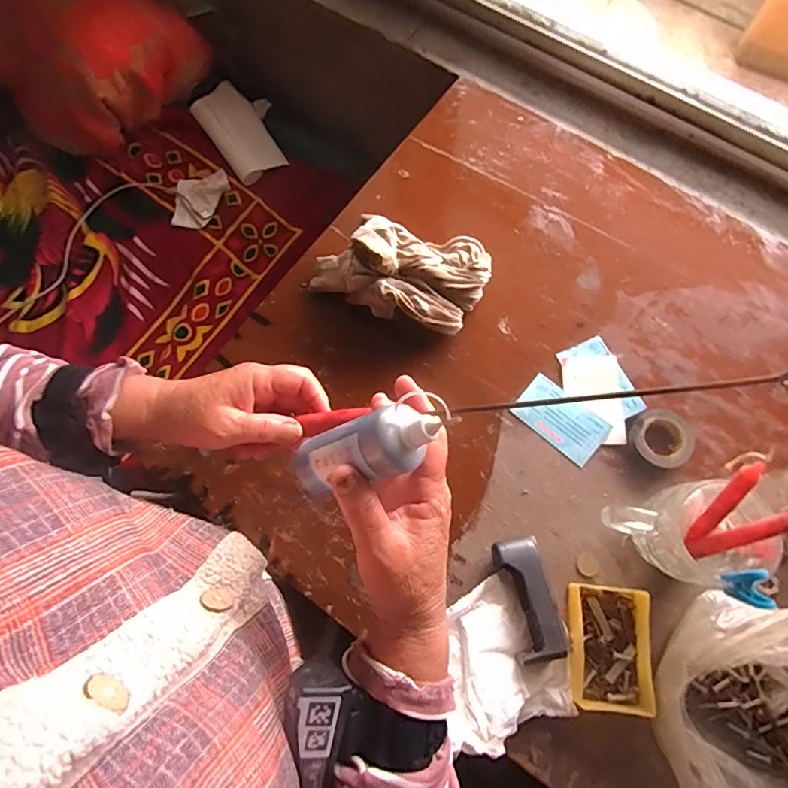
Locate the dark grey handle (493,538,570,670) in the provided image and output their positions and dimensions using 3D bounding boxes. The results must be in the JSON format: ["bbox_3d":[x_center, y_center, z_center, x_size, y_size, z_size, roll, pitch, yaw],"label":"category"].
[{"bbox_3d":[0.118,0.174,0.413,0.046,0.038,0.095,-12,74,-3],"label":"dark grey handle"}]

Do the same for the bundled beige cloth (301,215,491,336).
[{"bbox_3d":[0.008,-0.133,0.498,0.170,0.062,0.106,20,75,6],"label":"bundled beige cloth"}]

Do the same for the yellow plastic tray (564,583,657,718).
[{"bbox_3d":[0.184,0.214,0.408,0.068,0.018,0.094,4,74,1],"label":"yellow plastic tray"}]

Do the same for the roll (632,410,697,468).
[{"bbox_3d":[0.259,0.044,0.465,0.053,0.018,0.054,0,74,0],"label":"roll"}]

